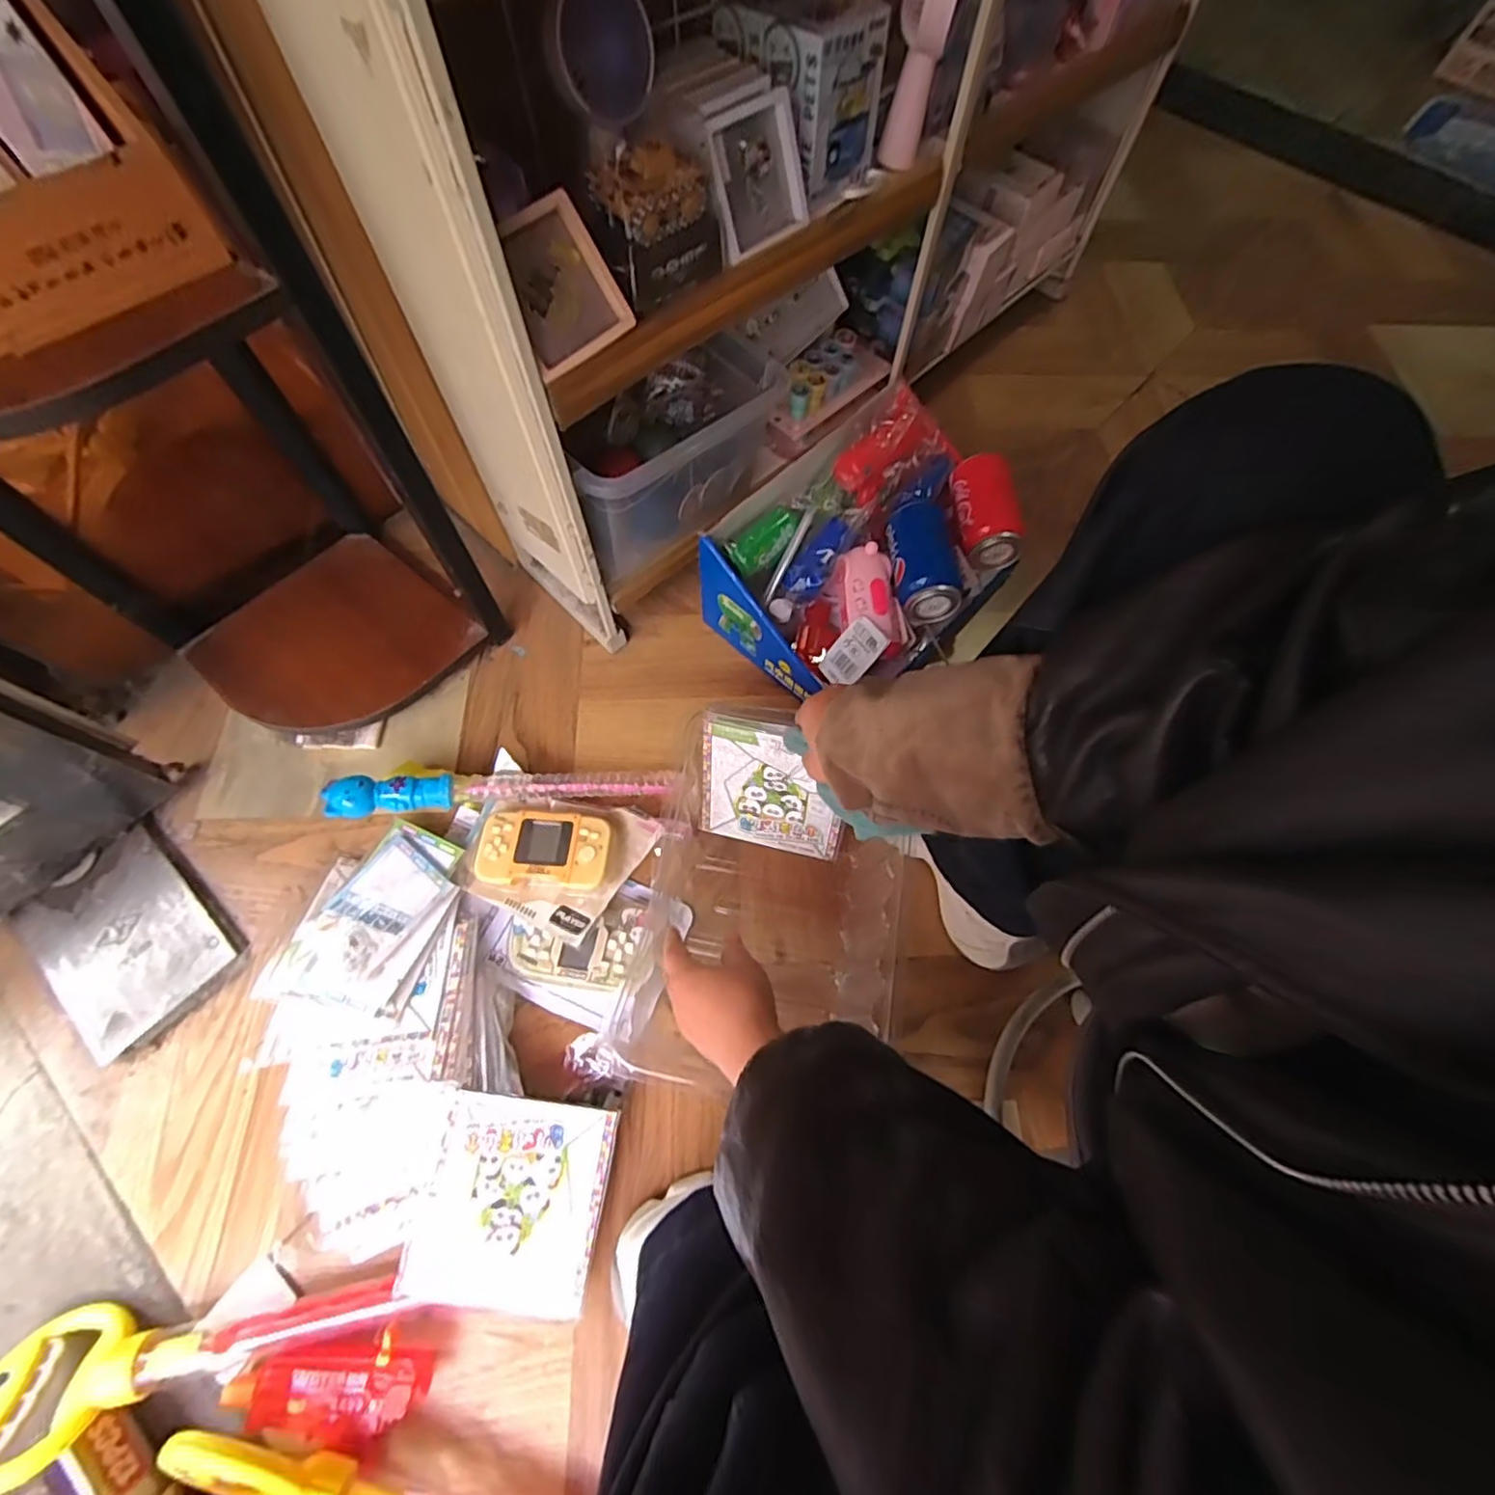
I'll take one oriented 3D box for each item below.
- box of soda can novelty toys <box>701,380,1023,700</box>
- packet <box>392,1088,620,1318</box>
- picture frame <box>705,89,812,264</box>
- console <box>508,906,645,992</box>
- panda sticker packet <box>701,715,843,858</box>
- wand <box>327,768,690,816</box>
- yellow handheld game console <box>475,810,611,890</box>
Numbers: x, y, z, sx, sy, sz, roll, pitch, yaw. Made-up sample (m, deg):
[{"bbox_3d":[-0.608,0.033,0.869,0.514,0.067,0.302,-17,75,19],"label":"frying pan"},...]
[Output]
[{"bbox_3d":[0.130,-0.224,0.706,0.254,0.161,0.309,39,71,14],"label":"box of soda can novelty toys"},{"bbox_3d":[-0.191,0.367,0.511,0.141,0.014,0.145,9,67,2],"label":"packet"},{"bbox_3d":[0.010,-0.453,0.501,0.104,0.084,0.014,-43,53,-19],"label":"picture frame"},{"bbox_3d":[-0.166,0.187,0.611,0.121,0.031,0.075,8,67,2],"label":"console"},{"bbox_3d":[0.022,0.040,0.602,0.137,0.146,0.012,10,39,9],"label":"panda sticker packet"},{"bbox_3d":[-0.236,0.042,0.642,0.319,0.041,0.043,-1,66,-19],"label":"wand"},{"bbox_3d":[-0.198,0.099,0.621,0.126,0.022,0.071,4,67,0],"label":"yellow handheld game console"}]

